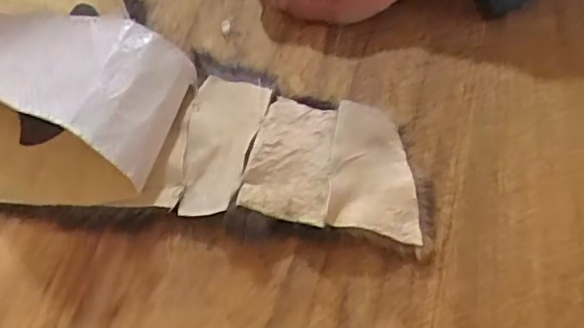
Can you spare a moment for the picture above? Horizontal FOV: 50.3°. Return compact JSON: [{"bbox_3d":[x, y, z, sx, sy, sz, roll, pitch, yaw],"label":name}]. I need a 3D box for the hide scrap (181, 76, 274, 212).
[{"bbox_3d":[-0.051,-0.013,0.434,0.049,0.014,0.105,13,63,5],"label":"hide scrap"}]

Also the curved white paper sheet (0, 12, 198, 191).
[{"bbox_3d":[-0.167,-0.070,0.440,0.207,0.062,0.099,25,65,11],"label":"curved white paper sheet"}]

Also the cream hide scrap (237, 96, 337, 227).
[{"bbox_3d":[0.002,-0.003,0.420,0.055,0.019,0.090,13,63,5],"label":"cream hide scrap"}]

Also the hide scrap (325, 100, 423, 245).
[{"bbox_3d":[0.056,0.004,0.422,0.059,0.019,0.093,6,63,2],"label":"hide scrap"}]

